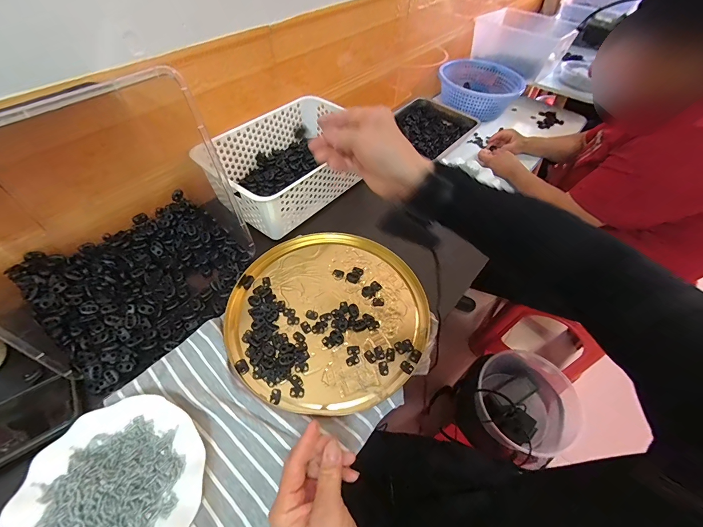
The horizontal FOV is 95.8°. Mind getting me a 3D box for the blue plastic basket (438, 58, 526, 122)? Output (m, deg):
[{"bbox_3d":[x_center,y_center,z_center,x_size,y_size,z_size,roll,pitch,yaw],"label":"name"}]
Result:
[{"bbox_3d":[0.432,-0.600,1.079,0.266,0.093,0.268,27,55,17],"label":"blue plastic basket"}]

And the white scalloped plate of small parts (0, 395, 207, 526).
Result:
[{"bbox_3d":[-0.250,0.241,0.332,0.176,0.016,0.179,2,52,-3],"label":"white scalloped plate of small parts"}]

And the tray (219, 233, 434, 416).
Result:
[{"bbox_3d":[-0.034,0.069,0.483,0.289,0.012,0.285,2,52,-3],"label":"tray"}]

